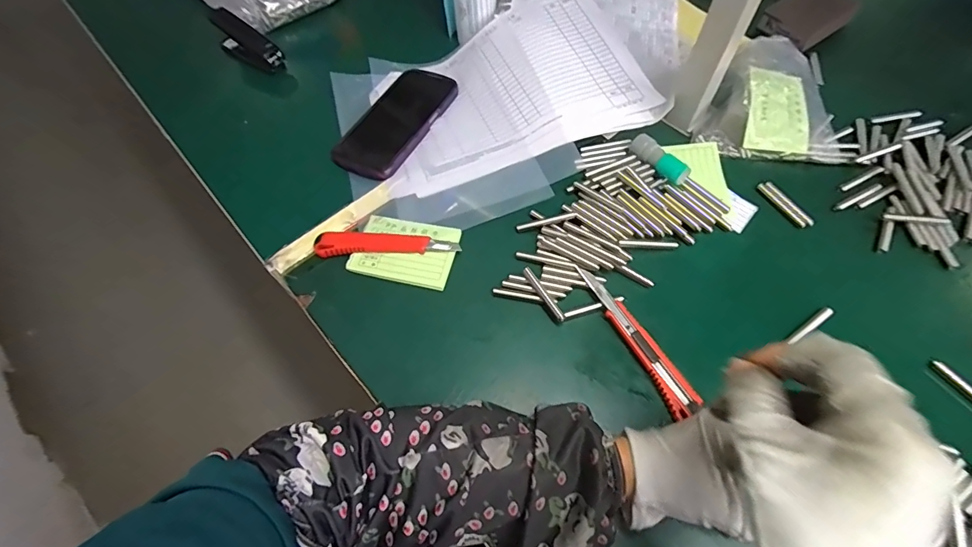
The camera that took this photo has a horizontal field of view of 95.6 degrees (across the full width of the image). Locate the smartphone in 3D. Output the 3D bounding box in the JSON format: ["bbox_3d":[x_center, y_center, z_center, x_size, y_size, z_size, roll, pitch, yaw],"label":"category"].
[{"bbox_3d":[-0.102,-0.178,0.508,0.079,0.009,0.165,25,65,15],"label":"smartphone"}]

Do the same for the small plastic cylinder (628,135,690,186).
[{"bbox_3d":[0.177,-0.119,0.454,0.019,0.018,0.072,-31,64,-15],"label":"small plastic cylinder"}]

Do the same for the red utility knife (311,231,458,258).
[{"bbox_3d":[-0.096,-0.031,0.428,0.137,0.013,0.027,-3,61,1],"label":"red utility knife"}]

